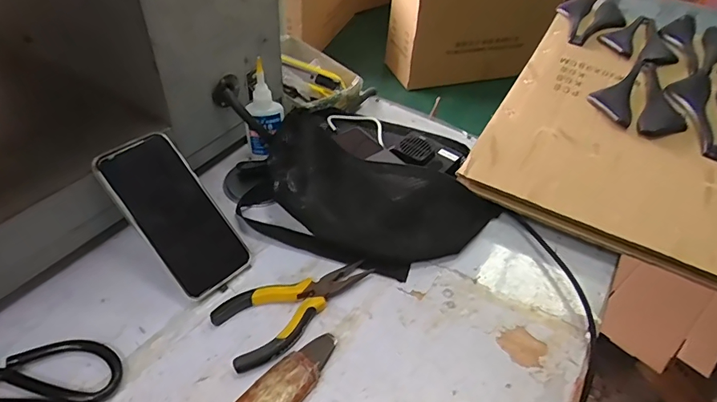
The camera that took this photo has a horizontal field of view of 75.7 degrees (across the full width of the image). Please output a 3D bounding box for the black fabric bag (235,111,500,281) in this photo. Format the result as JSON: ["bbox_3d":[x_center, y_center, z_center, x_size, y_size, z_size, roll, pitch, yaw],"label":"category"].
[{"bbox_3d":[0.010,-0.012,0.508,0.282,0.082,0.153,14,44,9],"label":"black fabric bag"}]

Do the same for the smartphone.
[{"bbox_3d":[-0.176,0.012,0.449,0.076,0.010,0.161,-38,93,-36],"label":"smartphone"}]

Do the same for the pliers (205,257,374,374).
[{"bbox_3d":[-0.054,0.096,0.434,0.150,0.016,0.069,-23,50,-26],"label":"pliers"}]

